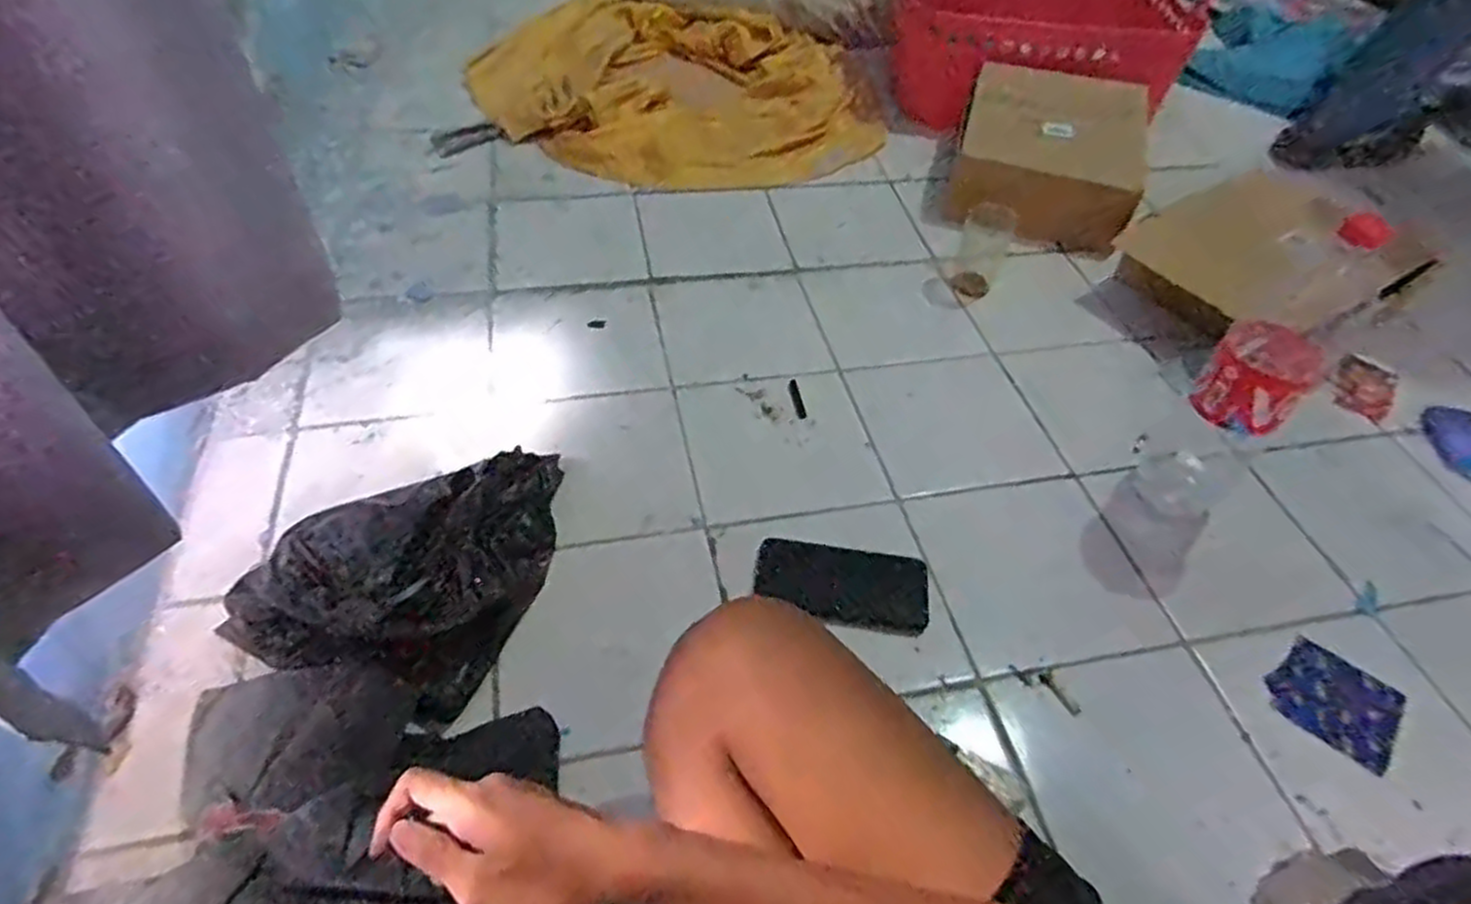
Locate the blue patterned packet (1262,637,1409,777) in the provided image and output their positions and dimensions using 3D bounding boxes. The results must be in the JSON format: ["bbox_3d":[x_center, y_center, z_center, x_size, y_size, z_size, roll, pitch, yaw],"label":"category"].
[{"bbox_3d":[0.527,0.216,0.682,0.099,0.007,0.089,36,55,22],"label":"blue patterned packet"}]

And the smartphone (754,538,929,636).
[{"bbox_3d":[0.099,0.123,0.728,0.158,0.011,0.087,9,50,2],"label":"smartphone"}]

